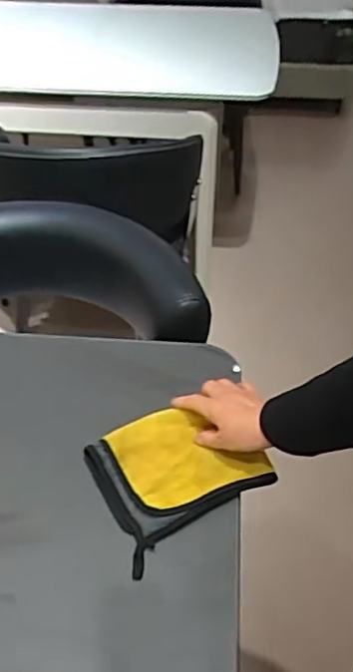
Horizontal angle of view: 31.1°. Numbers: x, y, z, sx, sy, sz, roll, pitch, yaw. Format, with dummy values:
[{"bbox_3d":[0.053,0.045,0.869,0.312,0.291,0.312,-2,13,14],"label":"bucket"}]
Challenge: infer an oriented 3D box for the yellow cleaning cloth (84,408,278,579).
[{"bbox_3d":[-0.008,0.149,0.707,0.176,0.024,0.151,-26,49,-28],"label":"yellow cleaning cloth"}]

